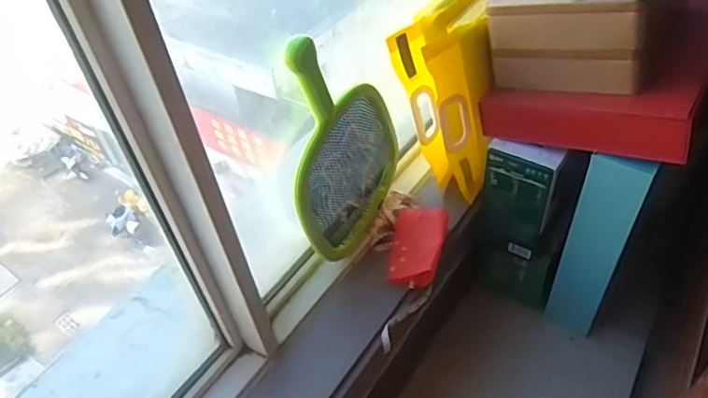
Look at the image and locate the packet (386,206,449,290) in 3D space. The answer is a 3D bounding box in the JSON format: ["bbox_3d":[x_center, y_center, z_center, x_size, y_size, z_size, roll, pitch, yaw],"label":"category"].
[{"bbox_3d":[0.099,0.068,0.832,0.076,0.034,0.131,8,46,15],"label":"packet"}]

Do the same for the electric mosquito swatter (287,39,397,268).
[{"bbox_3d":[-0.013,-0.074,0.755,0.046,0.340,0.236,16,49,22],"label":"electric mosquito swatter"}]

